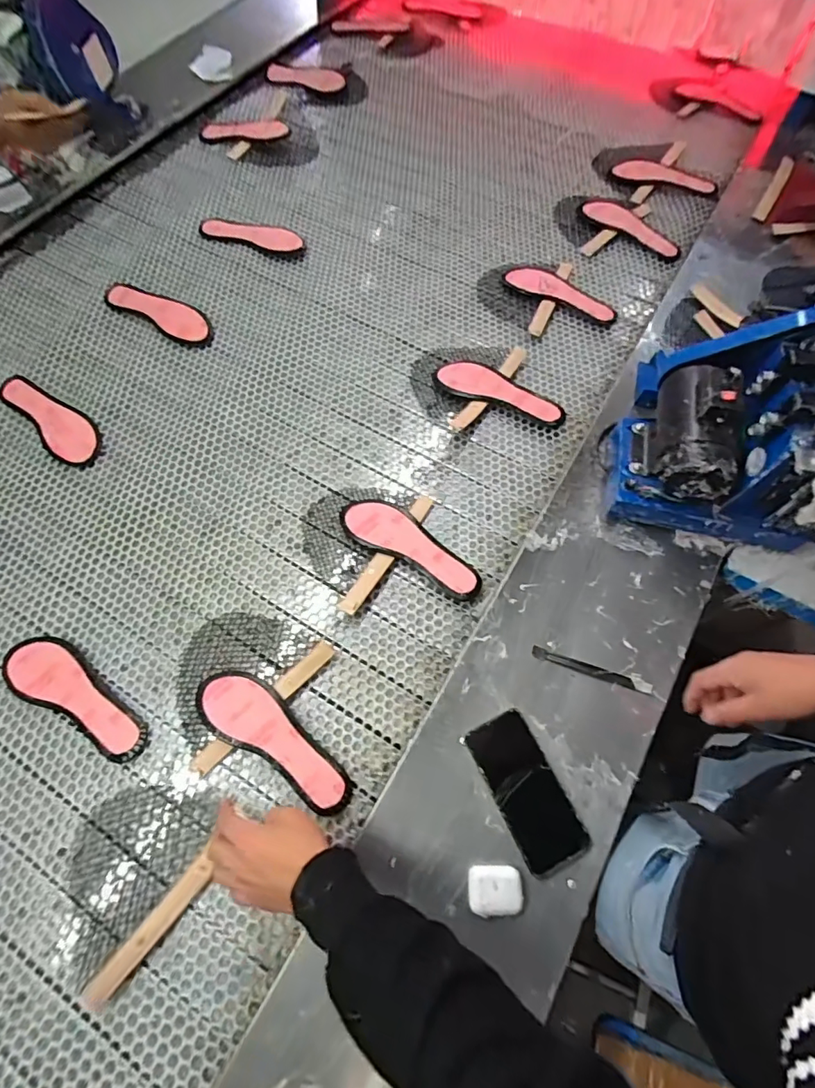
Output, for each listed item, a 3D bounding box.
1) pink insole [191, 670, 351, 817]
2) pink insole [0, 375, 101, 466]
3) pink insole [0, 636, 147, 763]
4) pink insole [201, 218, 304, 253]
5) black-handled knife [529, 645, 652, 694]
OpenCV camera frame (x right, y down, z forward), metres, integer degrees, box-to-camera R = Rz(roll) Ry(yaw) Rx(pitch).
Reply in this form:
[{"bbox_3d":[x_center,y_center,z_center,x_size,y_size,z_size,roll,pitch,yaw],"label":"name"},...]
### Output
[{"bbox_3d":[-0.167,0.239,0.622,0.234,0.027,0.079,31,69,13],"label":"pink insole"},{"bbox_3d":[-0.599,-0.213,0.827,0.223,0.022,0.079,37,71,15],"label":"pink insole"},{"bbox_3d":[-0.436,0.195,0.649,0.231,0.017,0.079,27,68,12],"label":"pink insole"},{"bbox_3d":[-0.322,-0.645,1.025,0.229,0.012,0.066,18,67,8],"label":"pink insole"},{"bbox_3d":[0.237,0.161,0.636,0.151,0.005,0.019,15,67,7],"label":"black-handled knife"}]

